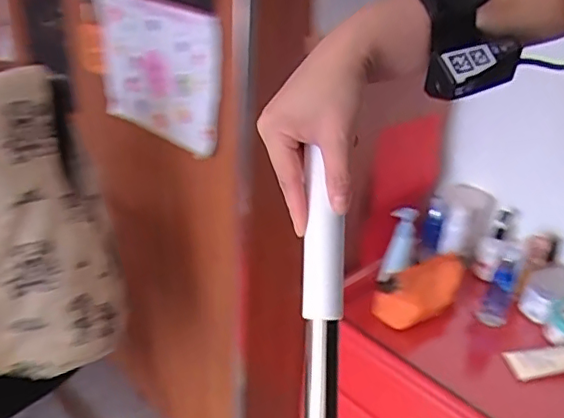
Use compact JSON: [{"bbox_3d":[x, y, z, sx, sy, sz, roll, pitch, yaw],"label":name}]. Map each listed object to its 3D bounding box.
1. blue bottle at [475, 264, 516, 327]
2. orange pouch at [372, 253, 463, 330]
[{"bbox_3d":[0.410,0.157,1.102,0.051,0.133,0.051,19,13,23],"label":"blue bottle"},{"bbox_3d":[0.270,0.156,1.097,0.206,0.091,0.062,-19,38,-32],"label":"orange pouch"}]

